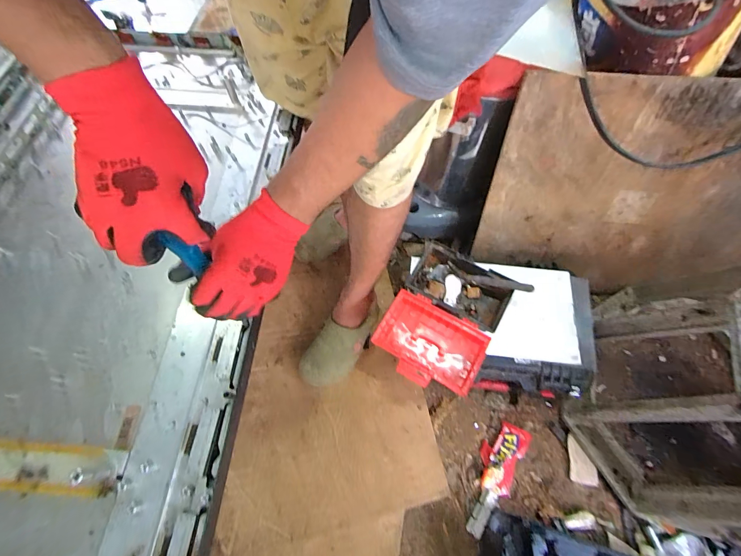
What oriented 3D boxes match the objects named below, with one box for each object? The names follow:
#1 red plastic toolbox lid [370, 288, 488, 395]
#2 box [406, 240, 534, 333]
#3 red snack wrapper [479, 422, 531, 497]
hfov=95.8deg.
[{"bbox_3d":[0.113,0.129,0.658,0.205,0.046,0.149,28,68,12],"label":"red plastic toolbox lid"},{"bbox_3d":[0.196,0.025,0.709,0.224,0.054,0.132,30,69,12],"label":"box"},{"bbox_3d":[0.284,0.388,0.728,0.081,0.024,0.140,27,68,11],"label":"red snack wrapper"}]

